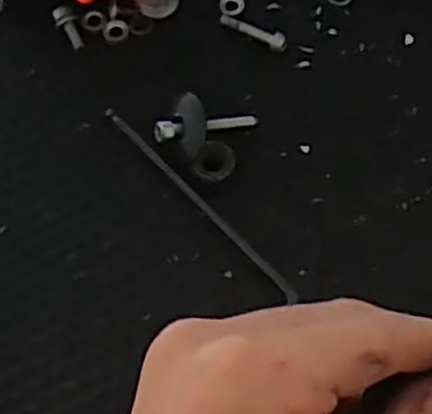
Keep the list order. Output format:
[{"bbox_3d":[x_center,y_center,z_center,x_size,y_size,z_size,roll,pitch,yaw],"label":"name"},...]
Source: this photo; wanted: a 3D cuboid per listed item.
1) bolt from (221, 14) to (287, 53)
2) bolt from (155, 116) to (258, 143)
[{"bbox_3d":[0.017,-0.082,0.352,0.034,0.004,0.008,24,70,10],"label":"bolt"},{"bbox_3d":[-0.004,-0.035,0.328,0.047,0.007,0.008,-10,67,-24],"label":"bolt"}]

